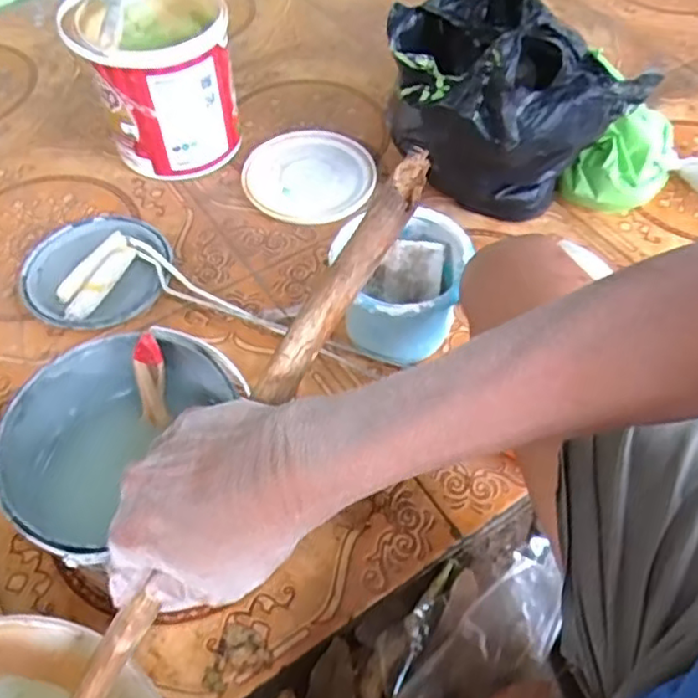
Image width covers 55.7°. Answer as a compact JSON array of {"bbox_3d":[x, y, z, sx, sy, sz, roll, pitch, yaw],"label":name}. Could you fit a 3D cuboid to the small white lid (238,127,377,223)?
[{"bbox_3d":[-0.056,-0.244,0.924,0.180,0.018,0.166,0,55,0],"label":"small white lid"}]

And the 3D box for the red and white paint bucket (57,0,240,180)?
[{"bbox_3d":[-0.251,-0.364,0.886,0.181,0.204,0.183,0,55,0],"label":"red and white paint bucket"}]

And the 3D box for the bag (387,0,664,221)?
[{"bbox_3d":[0.182,-0.287,0.817,0.269,0.235,0.180,36,62,23],"label":"bag"}]

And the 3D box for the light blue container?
[{"bbox_3d":[0.060,-0.055,0.709,0.129,0.125,0.125,0,55,0],"label":"light blue container"}]

